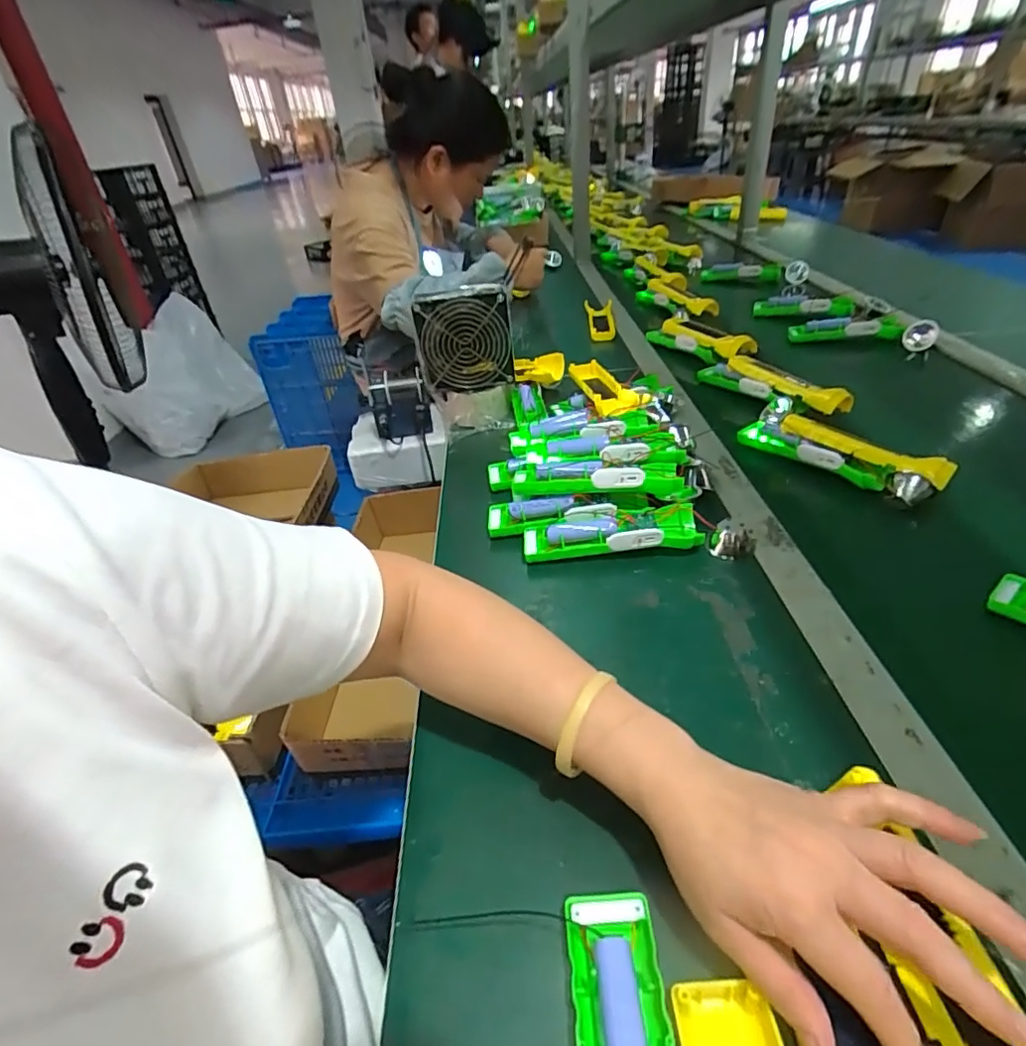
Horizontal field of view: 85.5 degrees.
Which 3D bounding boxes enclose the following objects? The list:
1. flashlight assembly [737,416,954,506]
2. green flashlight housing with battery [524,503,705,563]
[{"bbox_3d":[0.344,-0.080,0.600,0.057,0.043,0.203,-28,41,-27],"label":"flashlight assembly"},{"bbox_3d":[0.092,0.013,0.529,0.159,0.036,0.042,-5,36,4],"label":"green flashlight housing with battery"}]

